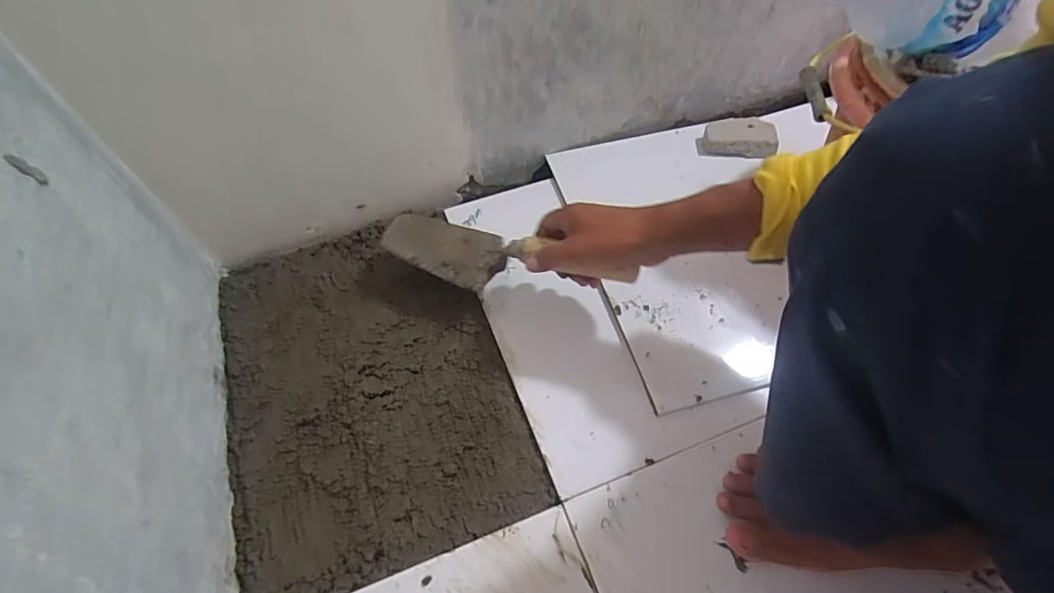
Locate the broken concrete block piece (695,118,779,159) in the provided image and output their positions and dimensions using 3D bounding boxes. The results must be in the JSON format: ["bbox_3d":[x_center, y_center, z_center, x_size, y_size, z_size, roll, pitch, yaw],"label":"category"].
[{"bbox_3d":[0.303,-0.229,0.729,0.108,0.034,0.063,4,58,3],"label":"broken concrete block piece"}]

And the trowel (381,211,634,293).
[{"bbox_3d":[-0.024,-0.045,0.559,0.287,0.049,0.082,11,58,20],"label":"trowel"}]

